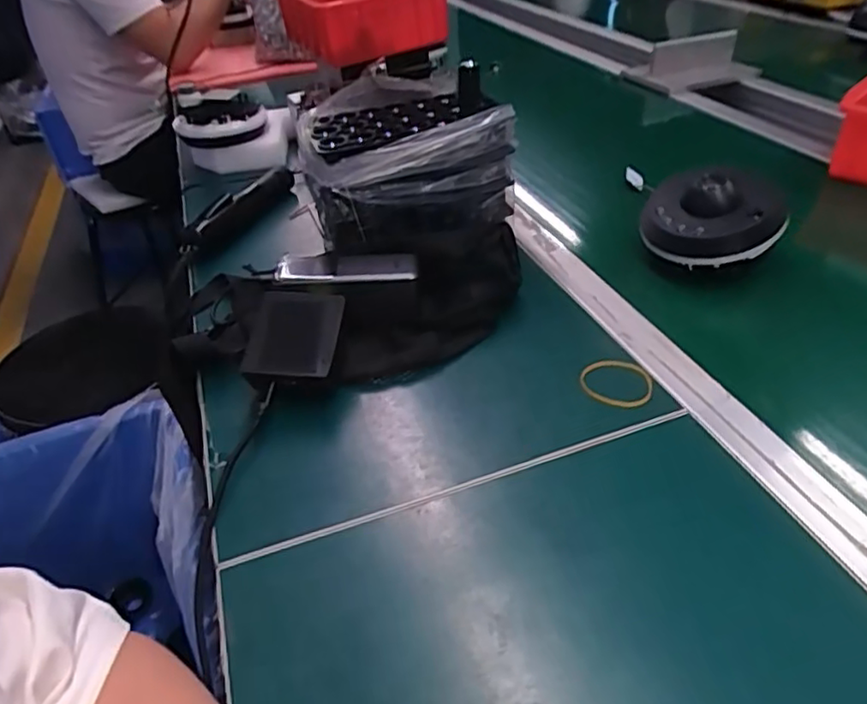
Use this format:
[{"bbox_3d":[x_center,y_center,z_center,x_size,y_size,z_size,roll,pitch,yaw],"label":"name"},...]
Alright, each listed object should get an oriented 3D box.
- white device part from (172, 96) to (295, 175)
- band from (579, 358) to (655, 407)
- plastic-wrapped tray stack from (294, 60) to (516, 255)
[{"bbox_3d":[-0.295,-0.338,0.928,0.156,0.092,0.146,-6,39,-3],"label":"white device part"},{"bbox_3d":[0.145,0.024,0.492,0.055,0.006,0.052,5,39,11],"label":"band"},{"bbox_3d":[-0.027,-0.193,0.633,0.207,0.133,0.134,-11,37,-13],"label":"plastic-wrapped tray stack"}]

